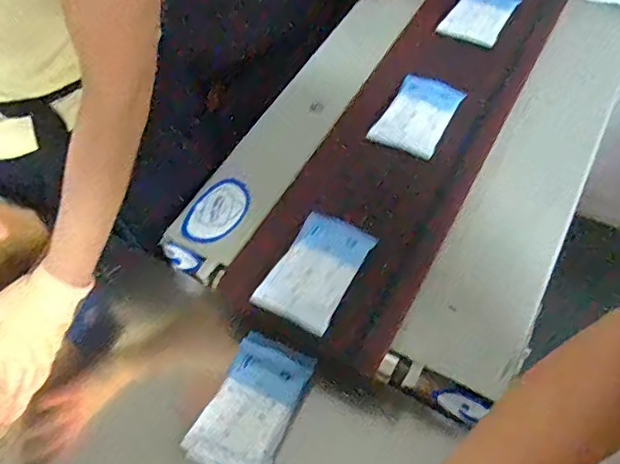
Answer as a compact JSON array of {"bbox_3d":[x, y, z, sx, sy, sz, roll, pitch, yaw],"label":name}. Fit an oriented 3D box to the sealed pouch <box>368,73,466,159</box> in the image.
[{"bbox_3d":[0.147,-0.164,0.753,0.088,0.029,0.141,25,61,16],"label":"sealed pouch"}]

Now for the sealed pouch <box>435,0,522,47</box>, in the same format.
[{"bbox_3d":[0.262,-0.334,0.861,0.092,0.015,0.122,29,67,28],"label":"sealed pouch"}]

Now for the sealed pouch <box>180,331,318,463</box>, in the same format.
[{"bbox_3d":[-0.060,0.181,0.598,0.087,0.018,0.147,19,60,13],"label":"sealed pouch"}]

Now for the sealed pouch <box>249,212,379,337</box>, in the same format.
[{"bbox_3d":[0.006,0.039,0.623,0.084,0.020,0.131,25,61,16],"label":"sealed pouch"}]

